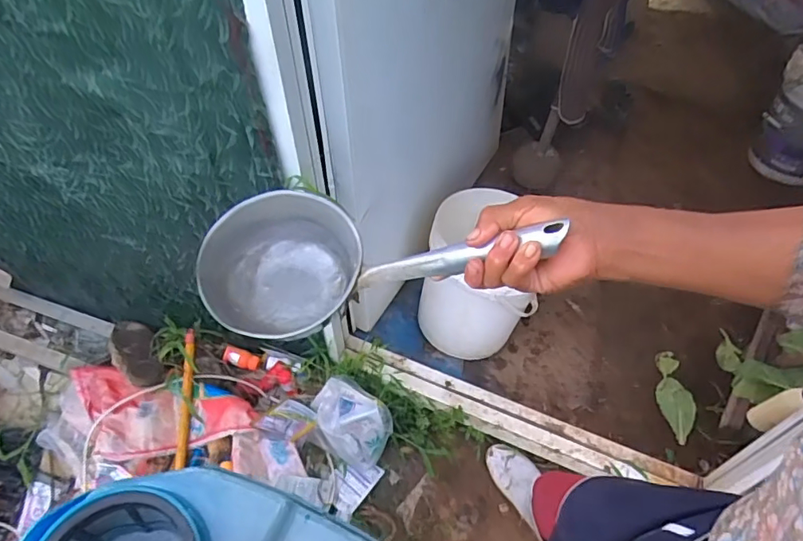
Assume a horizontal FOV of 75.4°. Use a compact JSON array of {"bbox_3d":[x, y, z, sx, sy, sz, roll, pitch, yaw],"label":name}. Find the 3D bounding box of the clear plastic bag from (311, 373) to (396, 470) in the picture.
[{"bbox_3d":[-0.111,0.345,1.185,0.171,0.126,0.140,28,57,20],"label":"clear plastic bag"}]

